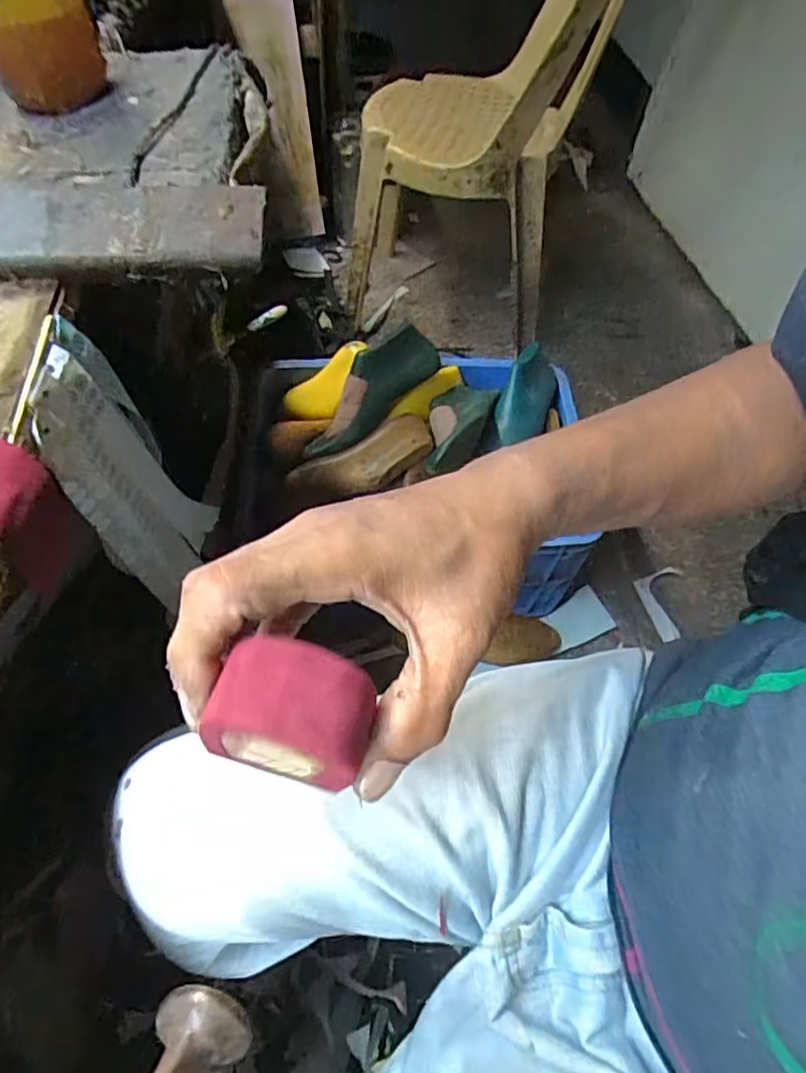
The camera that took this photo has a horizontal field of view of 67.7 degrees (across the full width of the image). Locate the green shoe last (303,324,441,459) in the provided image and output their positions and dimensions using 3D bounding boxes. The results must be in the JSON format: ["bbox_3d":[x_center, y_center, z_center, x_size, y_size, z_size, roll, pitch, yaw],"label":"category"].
[{"bbox_3d":[-0.043,-0.215,0.905,0.077,0.089,0.257,33,61,16],"label":"green shoe last"}]

